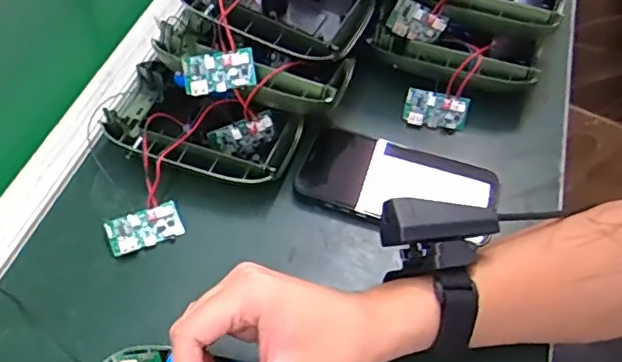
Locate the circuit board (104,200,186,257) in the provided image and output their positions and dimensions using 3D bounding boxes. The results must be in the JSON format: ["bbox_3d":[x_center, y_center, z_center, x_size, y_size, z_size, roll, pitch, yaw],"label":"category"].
[{"bbox_3d":[-0.130,0.038,0.467,0.057,0.013,0.032,-18,55,-14],"label":"circuit board"}]

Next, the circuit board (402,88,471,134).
[{"bbox_3d":[0.112,-0.062,0.537,0.056,0.033,0.011,13,21,12],"label":"circuit board"}]

